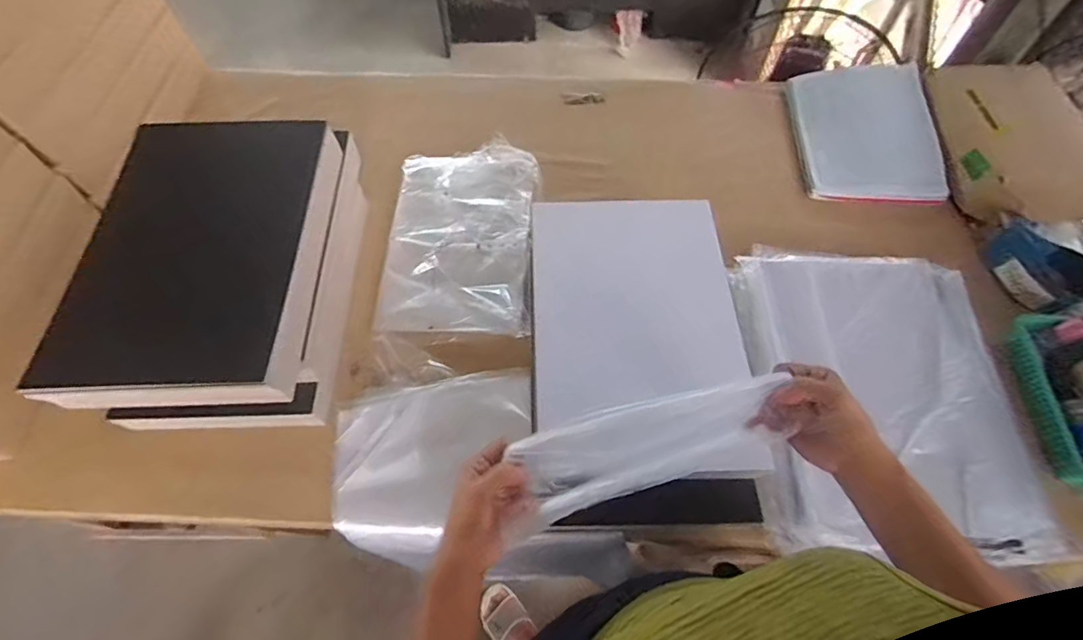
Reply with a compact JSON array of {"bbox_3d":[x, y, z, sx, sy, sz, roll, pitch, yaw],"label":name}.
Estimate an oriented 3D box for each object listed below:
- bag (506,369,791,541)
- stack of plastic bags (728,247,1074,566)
[{"bbox_3d":[0.102,0.117,0.477,0.242,0.025,0.083,-14,85,-3],"label":"bag"},{"bbox_3d":[0.441,0.082,0.673,0.340,0.036,0.404,4,62,2],"label":"stack of plastic bags"}]

